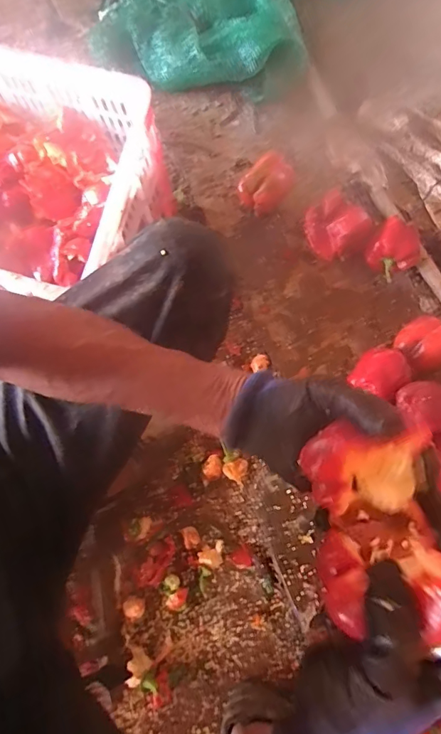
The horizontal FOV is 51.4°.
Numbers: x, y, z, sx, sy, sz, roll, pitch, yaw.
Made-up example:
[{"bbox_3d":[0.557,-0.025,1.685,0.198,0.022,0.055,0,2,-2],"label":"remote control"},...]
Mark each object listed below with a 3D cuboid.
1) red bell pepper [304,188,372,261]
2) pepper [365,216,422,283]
[{"bbox_3d":[0.213,-0.268,0.863,0.111,0.080,0.103,-33,77,-11],"label":"red bell pepper"},{"bbox_3d":[0.317,-0.219,0.847,0.069,0.079,0.094,-40,78,-13],"label":"pepper"}]

